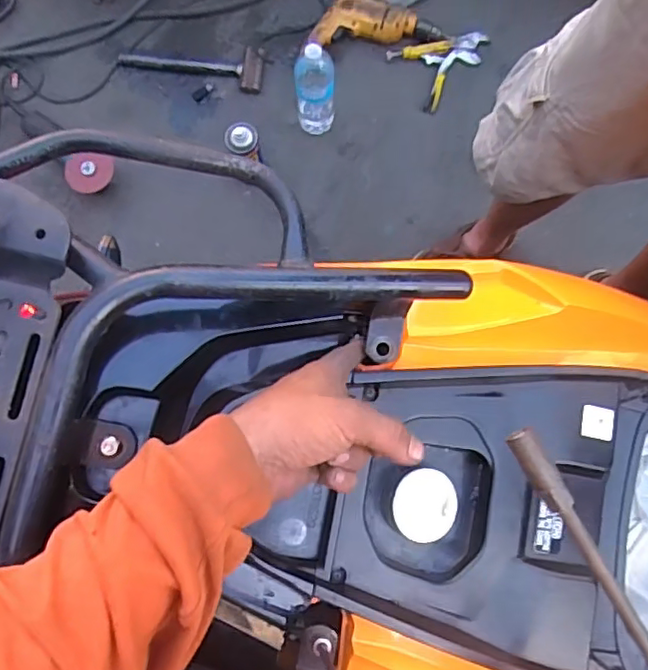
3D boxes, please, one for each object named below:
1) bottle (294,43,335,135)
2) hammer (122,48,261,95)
[{"bbox_3d":[-0.018,-0.491,1.177,0.077,0.242,0.070,0,80,-1],"label":"bottle"},{"bbox_3d":[-0.295,-0.617,1.323,0.324,0.031,0.093,11,80,1],"label":"hammer"}]

